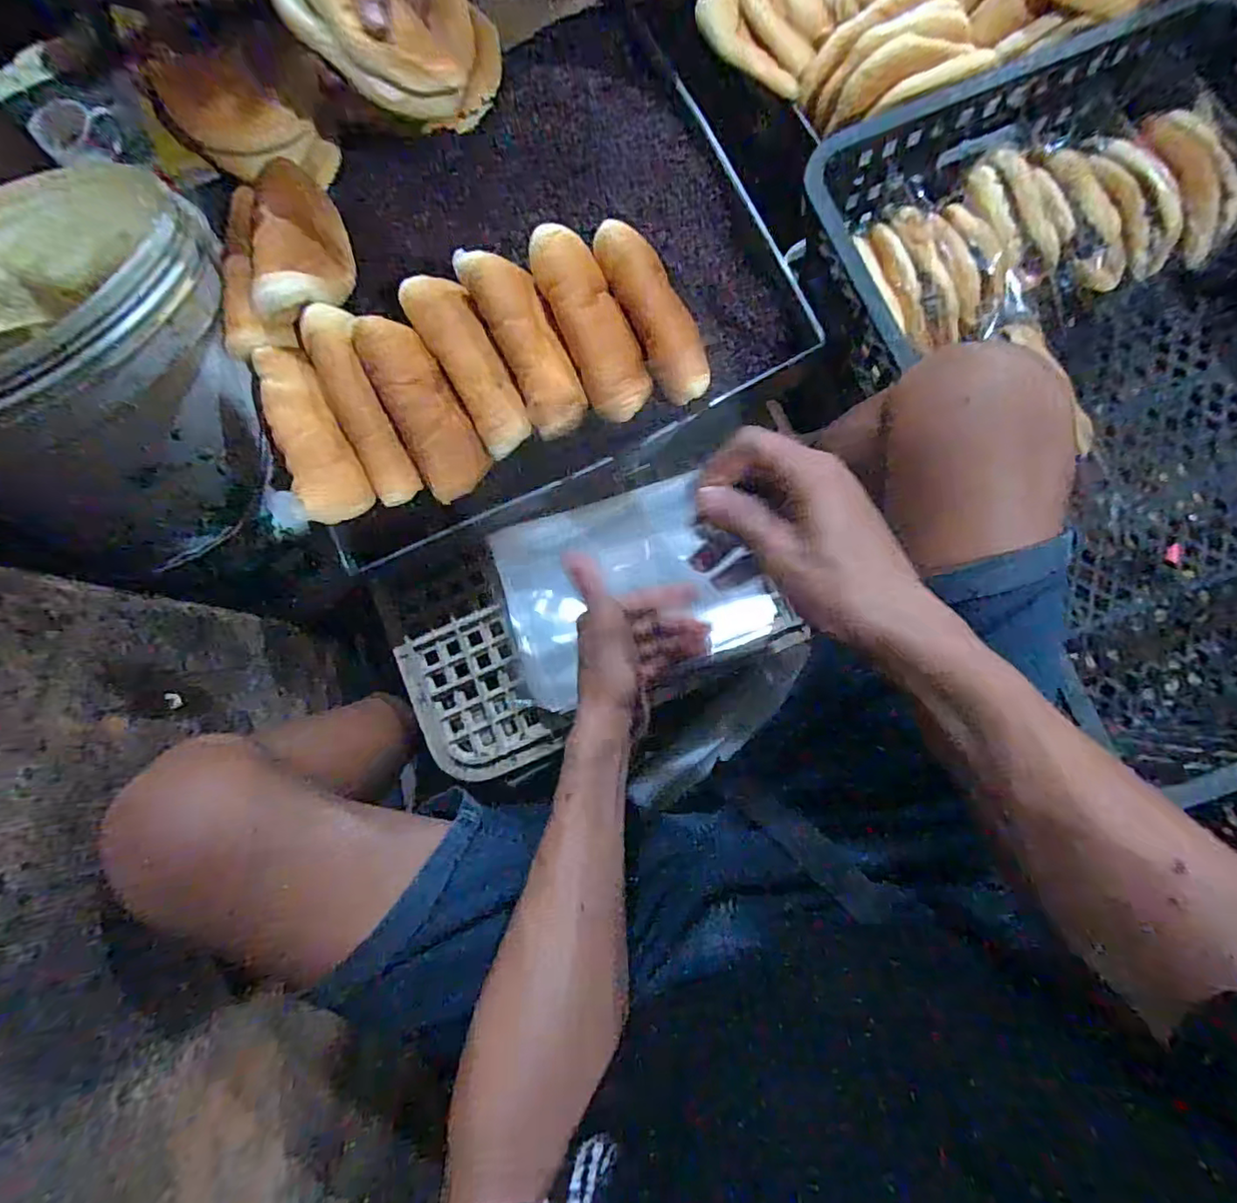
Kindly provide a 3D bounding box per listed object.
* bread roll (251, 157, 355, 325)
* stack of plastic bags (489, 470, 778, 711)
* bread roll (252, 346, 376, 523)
[{"bbox_3d":[-0.259,-0.288,0.494,0.053,0.058,0.135,-7,81,3],"label":"bread roll"},{"bbox_3d":[0.007,-0.014,0.530,0.220,0.026,0.156,-20,81,1],"label":"stack of plastic bags"},{"bbox_3d":[-0.249,-0.135,0.487,0.050,0.032,0.140,-22,94,1],"label":"bread roll"}]

